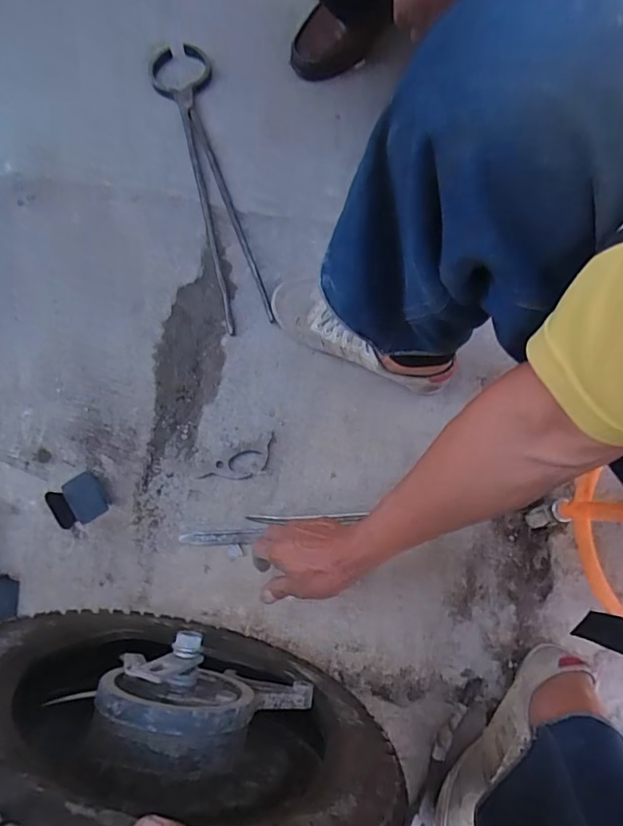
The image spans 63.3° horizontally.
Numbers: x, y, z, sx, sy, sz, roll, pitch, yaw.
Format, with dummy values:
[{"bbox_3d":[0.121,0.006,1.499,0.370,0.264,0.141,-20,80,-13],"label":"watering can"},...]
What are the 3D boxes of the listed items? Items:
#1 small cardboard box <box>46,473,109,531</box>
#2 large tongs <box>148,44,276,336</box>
[{"bbox_3d":[-0.319,0.119,0.686,0.063,0.020,0.063,-30,82,-6],"label":"small cardboard box"},{"bbox_3d":[-0.155,-0.347,0.762,0.089,0.033,0.464,-14,80,-4],"label":"large tongs"}]

